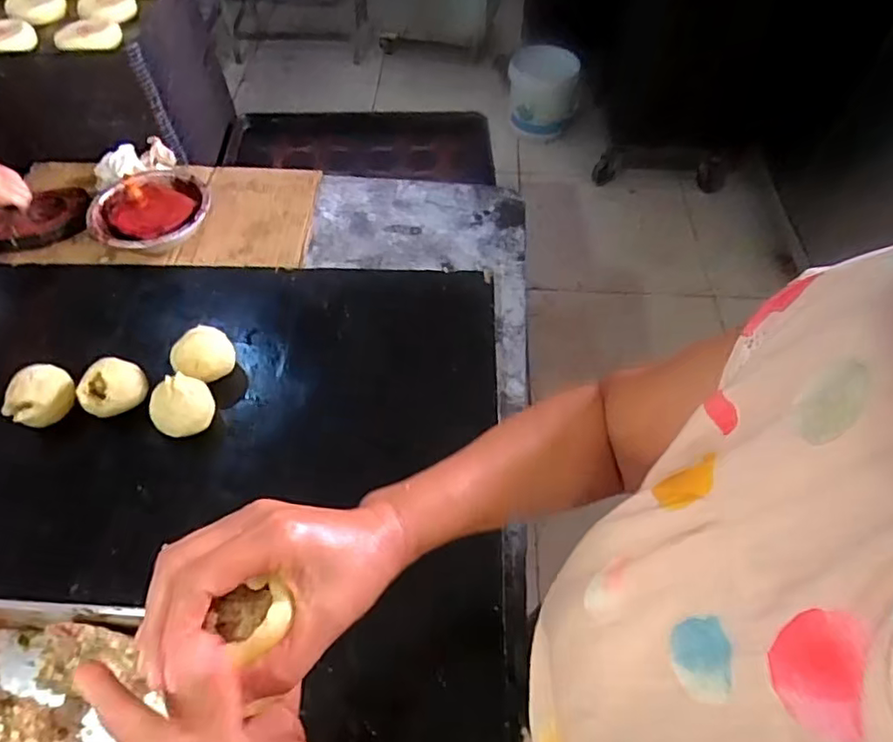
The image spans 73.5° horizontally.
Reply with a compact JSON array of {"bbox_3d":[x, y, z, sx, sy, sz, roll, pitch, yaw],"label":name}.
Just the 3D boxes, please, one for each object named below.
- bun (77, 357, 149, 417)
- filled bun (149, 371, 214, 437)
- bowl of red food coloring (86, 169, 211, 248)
[{"bbox_3d":[-0.426,0.025,0.762,0.082,0.060,0.060,-34,62,-23],"label":"bun"},{"bbox_3d":[-0.331,0.045,0.751,0.077,0.055,0.064,-29,60,-20],"label":"filled bun"},{"bbox_3d":[-0.480,-0.259,0.985,0.183,0.056,0.168,1,54,-1],"label":"bowl of red food coloring"}]

